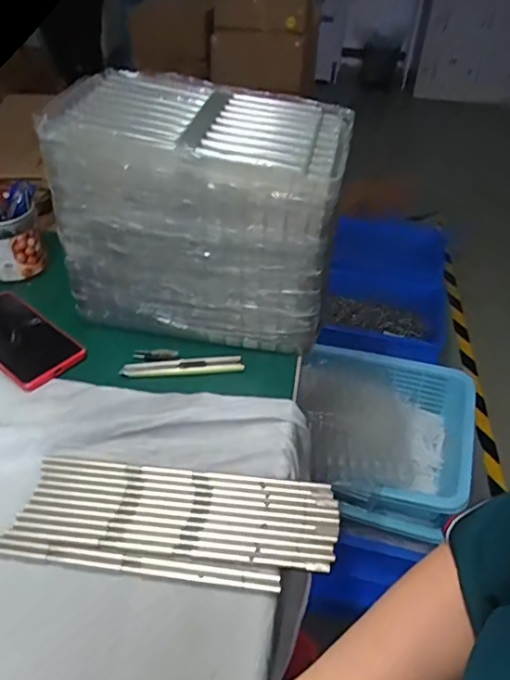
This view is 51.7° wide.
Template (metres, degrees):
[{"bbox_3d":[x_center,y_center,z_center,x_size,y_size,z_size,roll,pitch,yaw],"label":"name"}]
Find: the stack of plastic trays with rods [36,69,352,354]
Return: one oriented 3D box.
[{"bbox_3d":[-0.054,-0.135,0.587,0.279,0.234,0.155,10,41,6],"label":"stack of plastic trays with rods"}]

